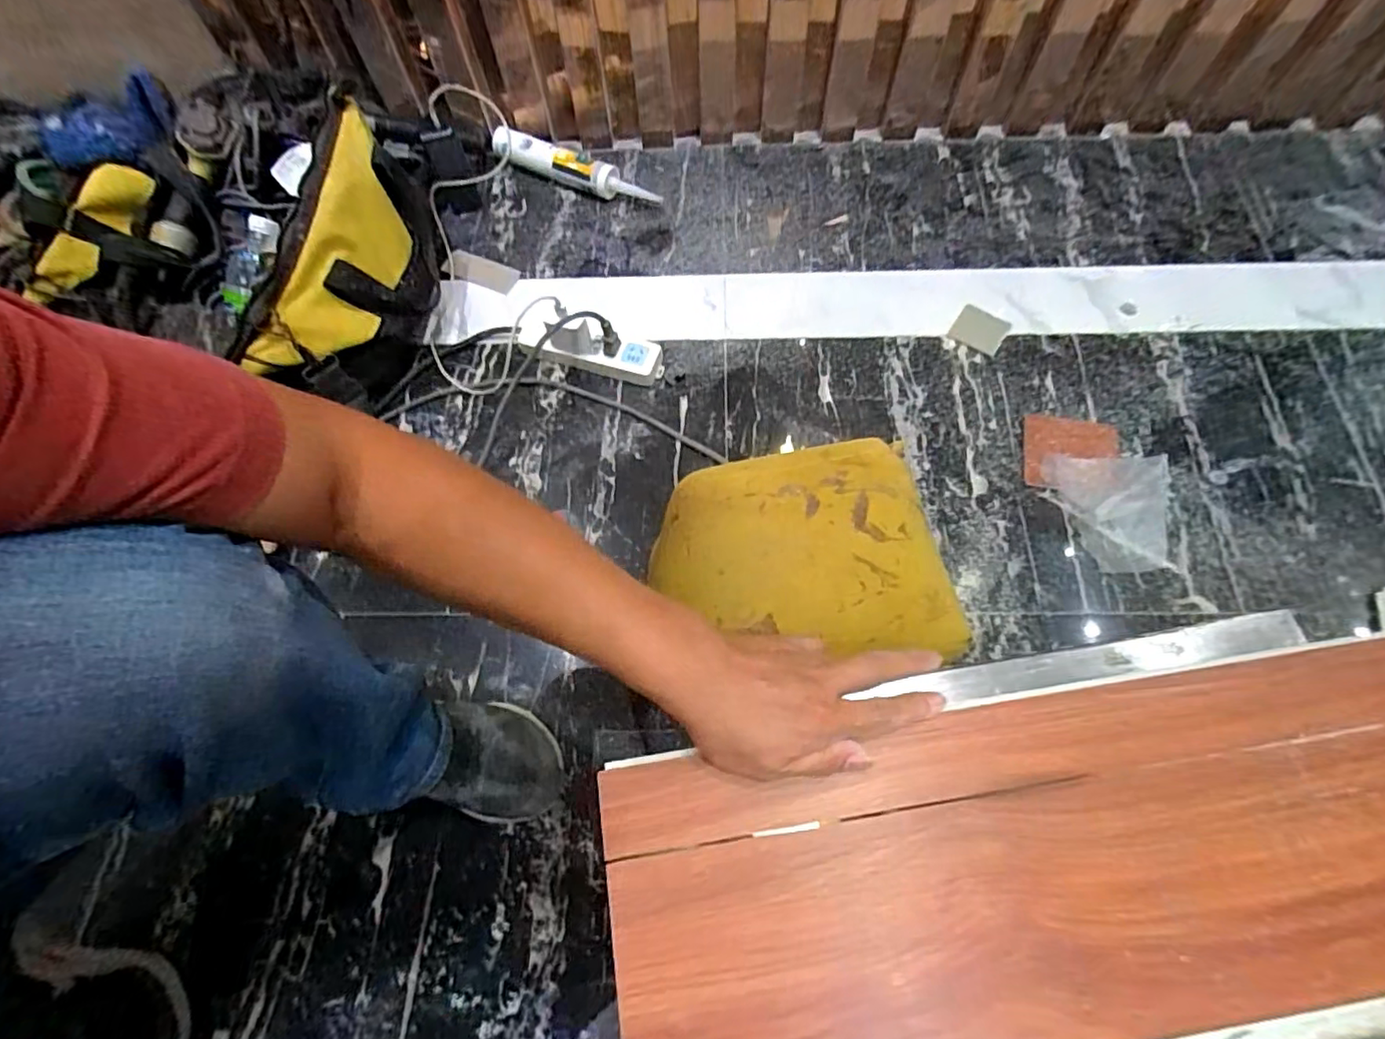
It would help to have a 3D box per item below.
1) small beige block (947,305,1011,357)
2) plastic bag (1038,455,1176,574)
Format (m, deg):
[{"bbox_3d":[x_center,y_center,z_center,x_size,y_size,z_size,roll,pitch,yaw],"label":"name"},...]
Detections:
[{"bbox_3d":[0.404,-0.267,0.869,0.069,0.006,0.064,32,71,14],"label":"small beige block"},{"bbox_3d":[0.515,-0.012,0.747,0.152,0.029,0.150,1,67,2],"label":"plastic bag"}]

